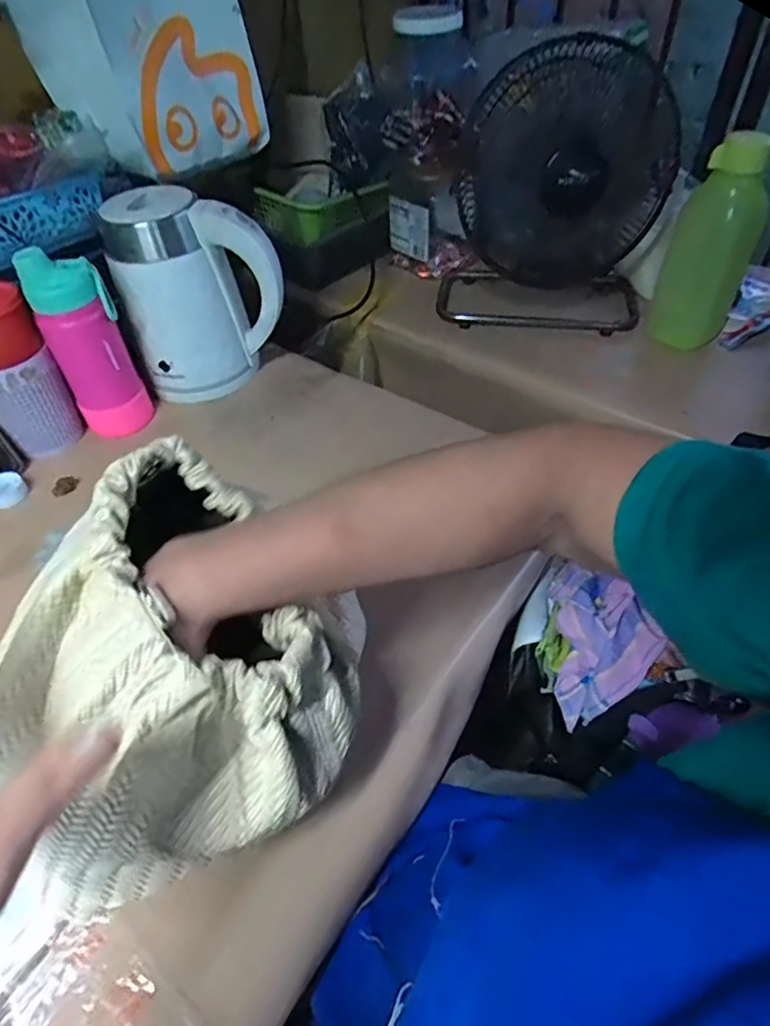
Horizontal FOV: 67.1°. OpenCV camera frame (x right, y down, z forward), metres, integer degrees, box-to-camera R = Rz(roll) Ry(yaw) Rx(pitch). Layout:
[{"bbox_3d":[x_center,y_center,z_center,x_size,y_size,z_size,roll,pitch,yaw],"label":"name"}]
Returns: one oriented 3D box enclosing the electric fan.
[{"bbox_3d":[0.223,-0.421,0.759,0.276,0.300,0.189,10,49,12],"label":"electric fan"}]

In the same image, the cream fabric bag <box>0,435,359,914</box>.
[{"bbox_3d":[-0.109,0.089,0.294,0.140,0.145,0.186,28,54,26],"label":"cream fabric bag"}]

